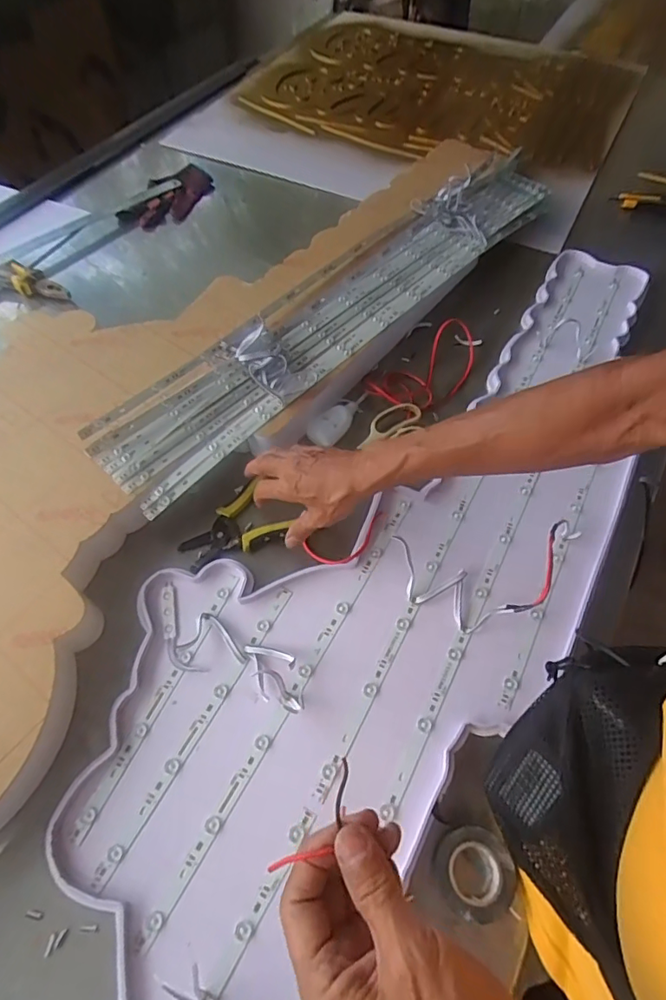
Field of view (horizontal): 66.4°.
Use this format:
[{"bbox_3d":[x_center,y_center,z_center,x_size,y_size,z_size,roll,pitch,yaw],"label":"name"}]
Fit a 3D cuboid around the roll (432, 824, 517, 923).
[{"bbox_3d":[0.120,0.313,0.429,0.066,0.015,0.063,1,58,-1],"label":"roll"}]

